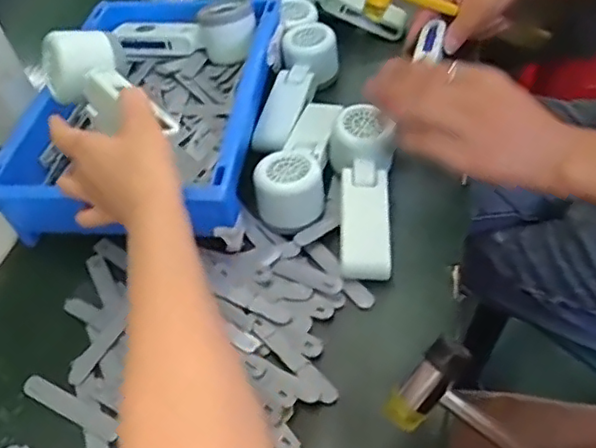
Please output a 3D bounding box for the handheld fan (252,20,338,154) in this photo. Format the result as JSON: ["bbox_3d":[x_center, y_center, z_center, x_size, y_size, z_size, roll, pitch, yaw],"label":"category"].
[{"bbox_3d":[-0.004,-0.142,0.644,0.058,0.039,0.178,15,66,17],"label":"handheld fan"}]

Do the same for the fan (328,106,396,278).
[{"bbox_3d":[0.059,-0.031,0.532,0.057,0.044,0.171,-2,66,3],"label":"fan"}]

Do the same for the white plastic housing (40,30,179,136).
[{"bbox_3d":[-0.140,-0.109,0.475,0.154,0.048,0.056,32,57,28],"label":"white plastic housing"}]

